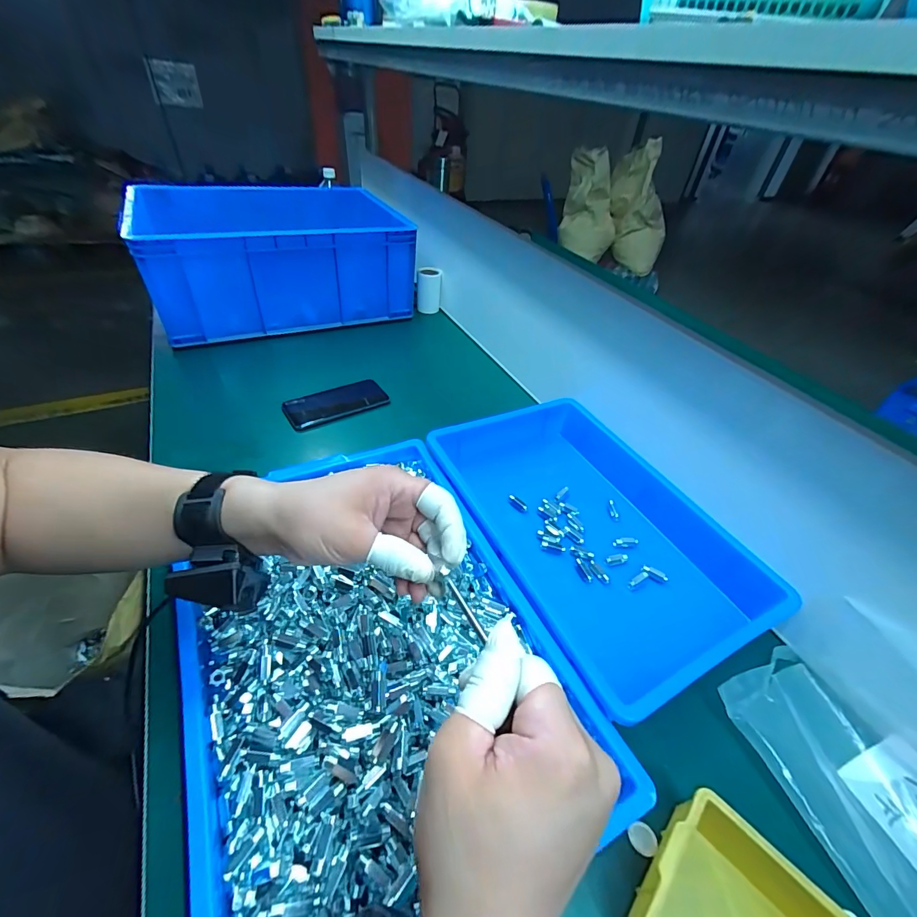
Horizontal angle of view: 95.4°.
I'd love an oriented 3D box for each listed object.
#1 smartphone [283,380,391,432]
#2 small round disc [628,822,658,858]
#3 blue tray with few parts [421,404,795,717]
[{"bbox_3d":[-0.194,-0.087,0.664,0.153,0.015,0.072,-20,49,-25],"label":"smartphone"},{"bbox_3d":[0.135,0.281,0.307,0.019,0.006,0.019,4,44,-3],"label":"small round disc"},{"bbox_3d":[0.157,0.073,0.492,0.263,0.063,0.366,-16,48,-22],"label":"blue tray with few parts"}]

